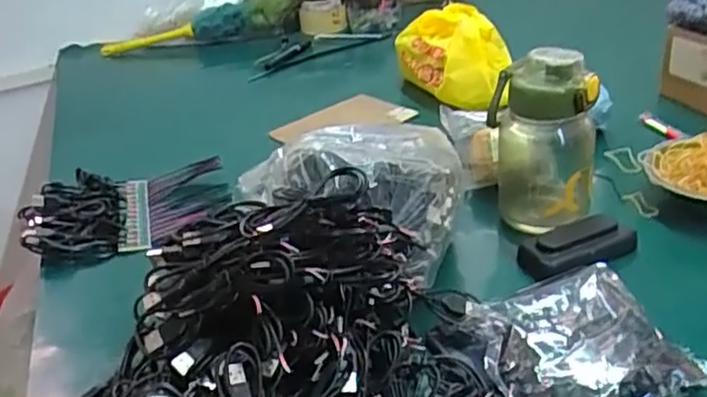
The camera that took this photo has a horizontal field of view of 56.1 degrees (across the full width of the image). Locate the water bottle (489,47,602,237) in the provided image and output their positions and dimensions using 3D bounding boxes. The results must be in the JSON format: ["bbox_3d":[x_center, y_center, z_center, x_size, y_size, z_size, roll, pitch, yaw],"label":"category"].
[{"bbox_3d":[0.177,-0.062,0.623,0.083,0.156,0.095,-7,29,-2],"label":"water bottle"}]

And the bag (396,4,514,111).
[{"bbox_3d":[0.136,-0.200,0.922,0.153,0.119,0.112,-3,31,8],"label":"bag"}]

